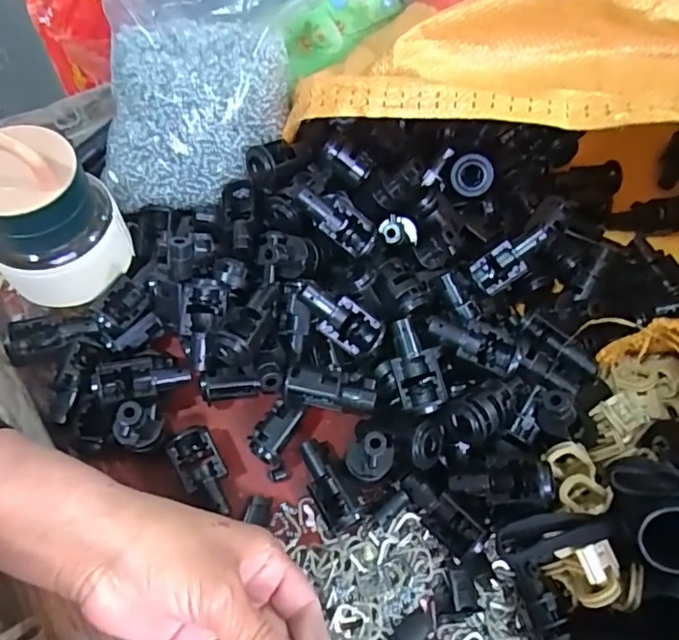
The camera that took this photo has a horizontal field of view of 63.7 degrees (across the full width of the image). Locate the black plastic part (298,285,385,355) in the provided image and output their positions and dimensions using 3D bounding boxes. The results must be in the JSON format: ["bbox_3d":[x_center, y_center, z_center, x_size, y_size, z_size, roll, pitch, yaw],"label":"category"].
[{"bbox_3d":[0.000,-0.001,0.312,0.054,0.020,0.022,36,63,-21],"label":"black plastic part"}]

